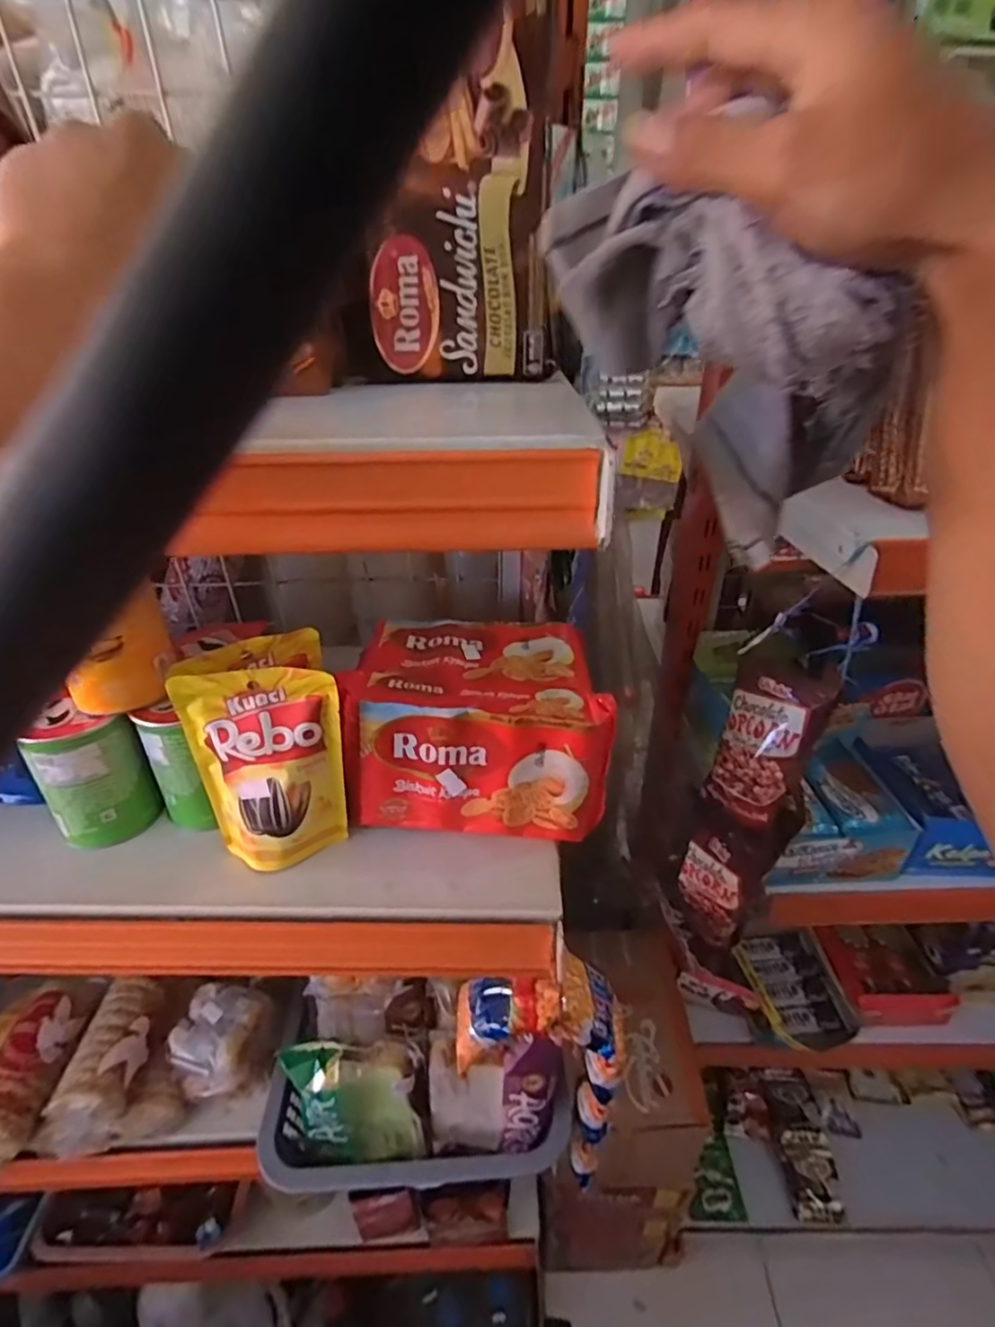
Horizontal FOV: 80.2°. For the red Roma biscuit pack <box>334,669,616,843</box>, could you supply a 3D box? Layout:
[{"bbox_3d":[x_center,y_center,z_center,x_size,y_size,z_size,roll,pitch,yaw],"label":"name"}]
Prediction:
[{"bbox_3d":[-0.011,0.061,0.429,0.180,0.103,0.066,1,33,2],"label":"red Roma biscuit pack"}]

